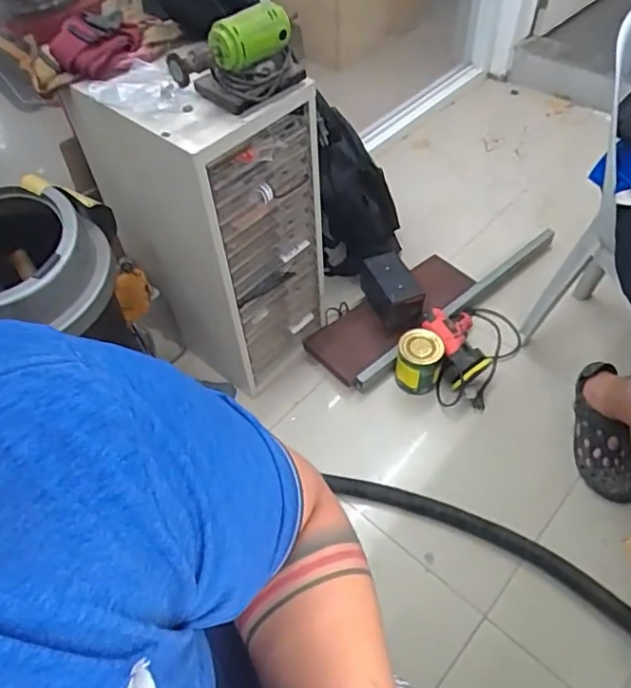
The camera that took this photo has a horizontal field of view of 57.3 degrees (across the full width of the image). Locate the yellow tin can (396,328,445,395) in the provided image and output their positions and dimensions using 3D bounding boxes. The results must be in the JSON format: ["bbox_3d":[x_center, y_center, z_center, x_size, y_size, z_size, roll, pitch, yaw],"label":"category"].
[{"bbox_3d":[0.249,0.043,1.392,0.104,0.133,0.107,-1,52,1],"label":"yellow tin can"}]

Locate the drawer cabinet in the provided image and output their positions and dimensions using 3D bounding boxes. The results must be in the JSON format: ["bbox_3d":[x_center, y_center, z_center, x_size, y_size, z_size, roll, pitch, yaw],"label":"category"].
[{"bbox_3d":[-0.210,-0.262,1.246,0.351,0.650,0.310,35,61,26],"label":"drawer cabinet"}]

